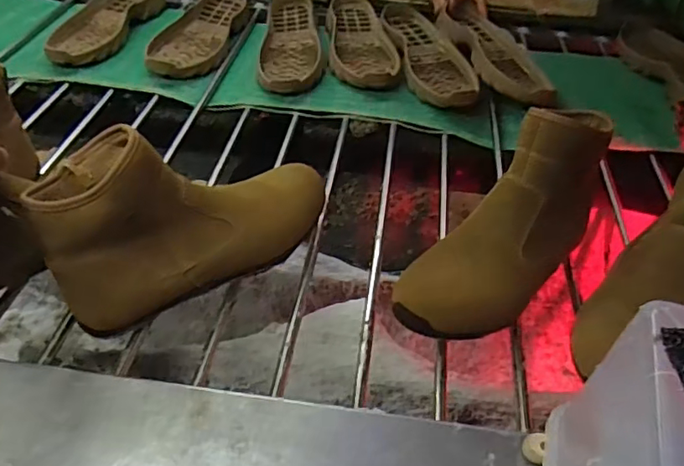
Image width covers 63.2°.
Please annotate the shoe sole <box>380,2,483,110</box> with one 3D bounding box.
[{"bbox_3d":[0.138,-0.286,0.889,0.112,0.048,0.297,-6,47,-10],"label":"shoe sole"}]

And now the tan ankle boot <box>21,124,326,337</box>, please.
[{"bbox_3d":[-0.138,-0.022,0.525,0.265,0.150,0.103,-20,48,-22],"label":"tan ankle boot"}]

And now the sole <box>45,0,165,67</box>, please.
[{"bbox_3d":[-0.393,-0.361,0.935,0.105,0.035,0.279,12,46,7],"label":"sole"}]

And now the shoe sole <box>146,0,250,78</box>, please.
[{"bbox_3d":[-0.235,-0.348,0.924,0.108,0.047,0.257,10,46,5],"label":"shoe sole"}]

